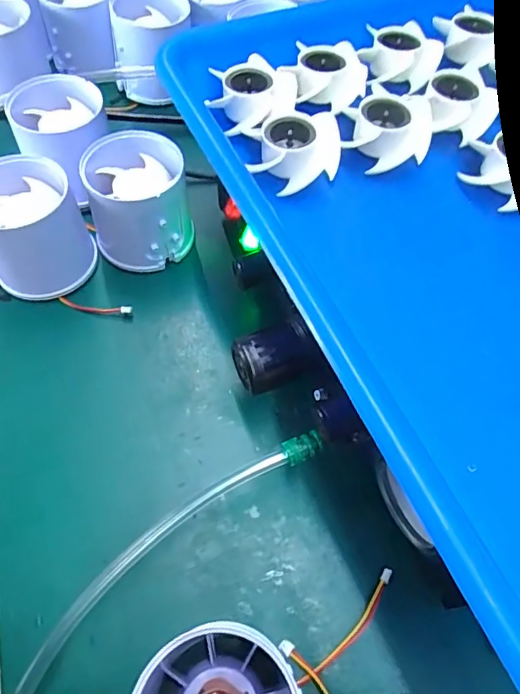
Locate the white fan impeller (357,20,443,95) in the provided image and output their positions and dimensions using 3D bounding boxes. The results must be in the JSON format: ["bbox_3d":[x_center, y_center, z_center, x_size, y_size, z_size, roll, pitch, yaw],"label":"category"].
[{"bbox_3d":[0.073,-0.154,0.268,0.040,0.016,0.038,7,60,3],"label":"white fan impeller"}]

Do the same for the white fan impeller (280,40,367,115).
[{"bbox_3d":[0.032,-0.137,0.259,0.039,0.016,0.039,-2,60,-4],"label":"white fan impeller"}]

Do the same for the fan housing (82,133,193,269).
[{"bbox_3d":[-0.067,-0.079,0.279,0.051,0.055,0.054,-19,62,-12],"label":"fan housing"}]

